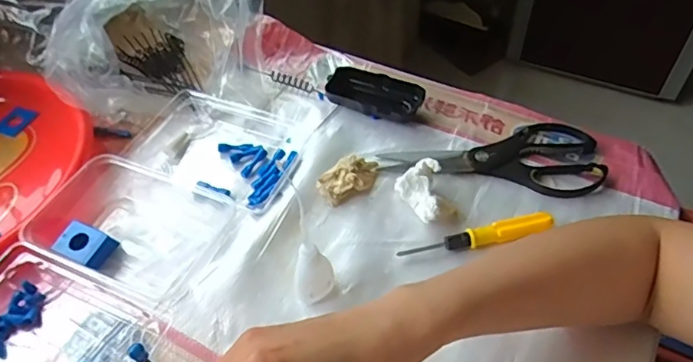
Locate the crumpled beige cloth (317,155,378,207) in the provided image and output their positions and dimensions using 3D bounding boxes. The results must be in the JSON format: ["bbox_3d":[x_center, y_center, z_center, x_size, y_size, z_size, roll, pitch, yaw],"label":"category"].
[{"bbox_3d":[0.004,-0.004,0.520,0.065,0.025,0.036,-18,50,-15],"label":"crumpled beige cloth"}]

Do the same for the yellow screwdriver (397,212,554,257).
[{"bbox_3d":[0.117,0.052,0.474,0.140,0.019,0.019,-11,49,-9],"label":"yellow screwdriver"}]

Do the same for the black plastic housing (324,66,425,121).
[{"bbox_3d":[0.030,-0.096,0.599,0.108,0.025,0.054,17,51,16],"label":"black plastic housing"}]

